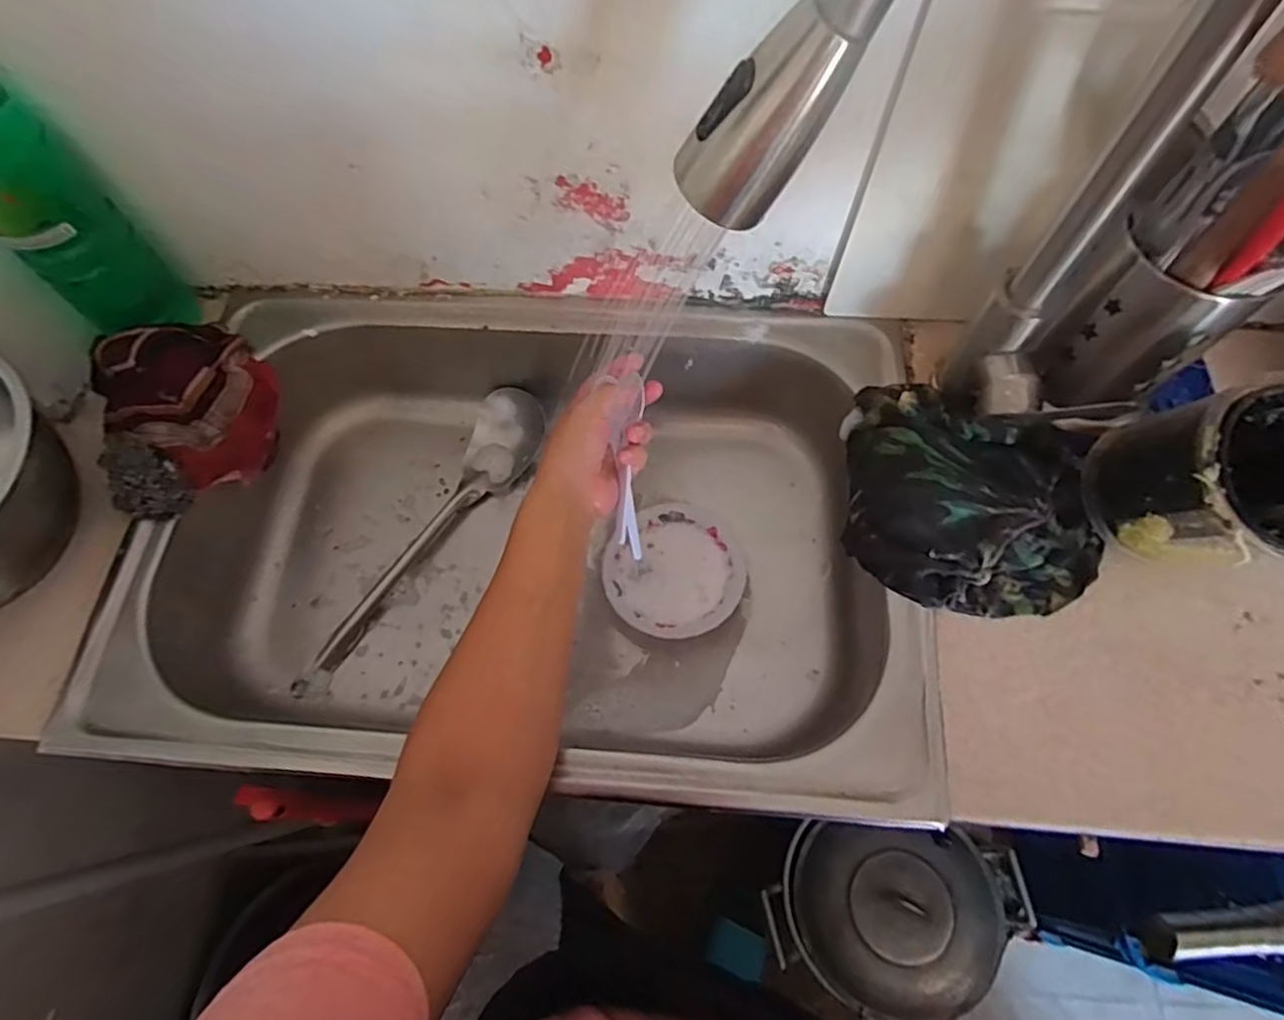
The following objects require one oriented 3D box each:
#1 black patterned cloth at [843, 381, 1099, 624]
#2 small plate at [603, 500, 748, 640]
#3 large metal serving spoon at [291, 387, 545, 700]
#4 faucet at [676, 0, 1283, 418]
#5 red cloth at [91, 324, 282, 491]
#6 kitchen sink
[{"bbox_3d":[0.246,-0.011,0.494,0.166,0.039,0.171,7,65,6],"label":"black patterned cloth"},{"bbox_3d":[0.031,0.057,0.603,0.116,0.030,0.122,-1,65,2],"label":"small plate"},{"bbox_3d":[-0.200,0.026,0.618,0.063,0.045,0.331,27,69,14],"label":"large metal serving spoon"},{"bbox_3d":[0.147,-0.150,0.328,0.238,0.325,0.064,-11,65,-3],"label":"faucet"},{"bbox_3d":[-0.377,-0.096,0.569,0.129,0.094,0.115,35,71,17],"label":"red cloth"},{"bbox_3d":[-0.089,0.024,0.575,0.593,0.134,0.400,3,65,4],"label":"kitchen sink"}]

